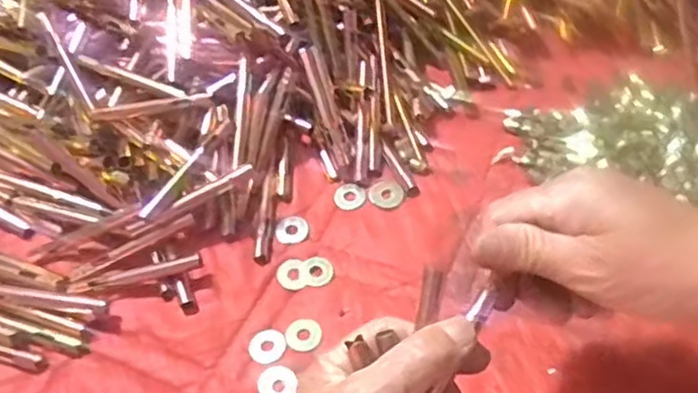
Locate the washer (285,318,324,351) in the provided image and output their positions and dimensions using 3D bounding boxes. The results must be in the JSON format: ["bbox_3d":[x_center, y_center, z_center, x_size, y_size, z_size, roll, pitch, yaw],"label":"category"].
[{"bbox_3d":[-0.028,0.085,0.420,0.021,0.006,0.022,-11,55,-5],"label":"washer"}]

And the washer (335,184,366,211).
[{"bbox_3d":[0.001,0.000,0.490,0.022,0.004,0.022,-1,54,2],"label":"washer"}]

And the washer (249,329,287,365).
[{"bbox_3d":[-0.049,0.090,0.415,0.022,0.004,0.021,-1,54,2],"label":"washer"}]

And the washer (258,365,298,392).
[{"bbox_3d":[-0.041,0.110,0.402,0.024,0.004,0.022,-4,57,7],"label":"washer"}]

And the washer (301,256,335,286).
[{"bbox_3d":[-0.021,0.048,0.449,0.021,0.004,0.021,-1,54,2],"label":"washer"}]

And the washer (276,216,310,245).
[{"bbox_3d":[-0.038,0.023,0.468,0.022,0.004,0.021,-1,54,2],"label":"washer"}]

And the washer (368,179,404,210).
[{"bbox_3d":[0.026,-0.001,0.474,0.023,0.004,0.025,-1,54,2],"label":"washer"}]

